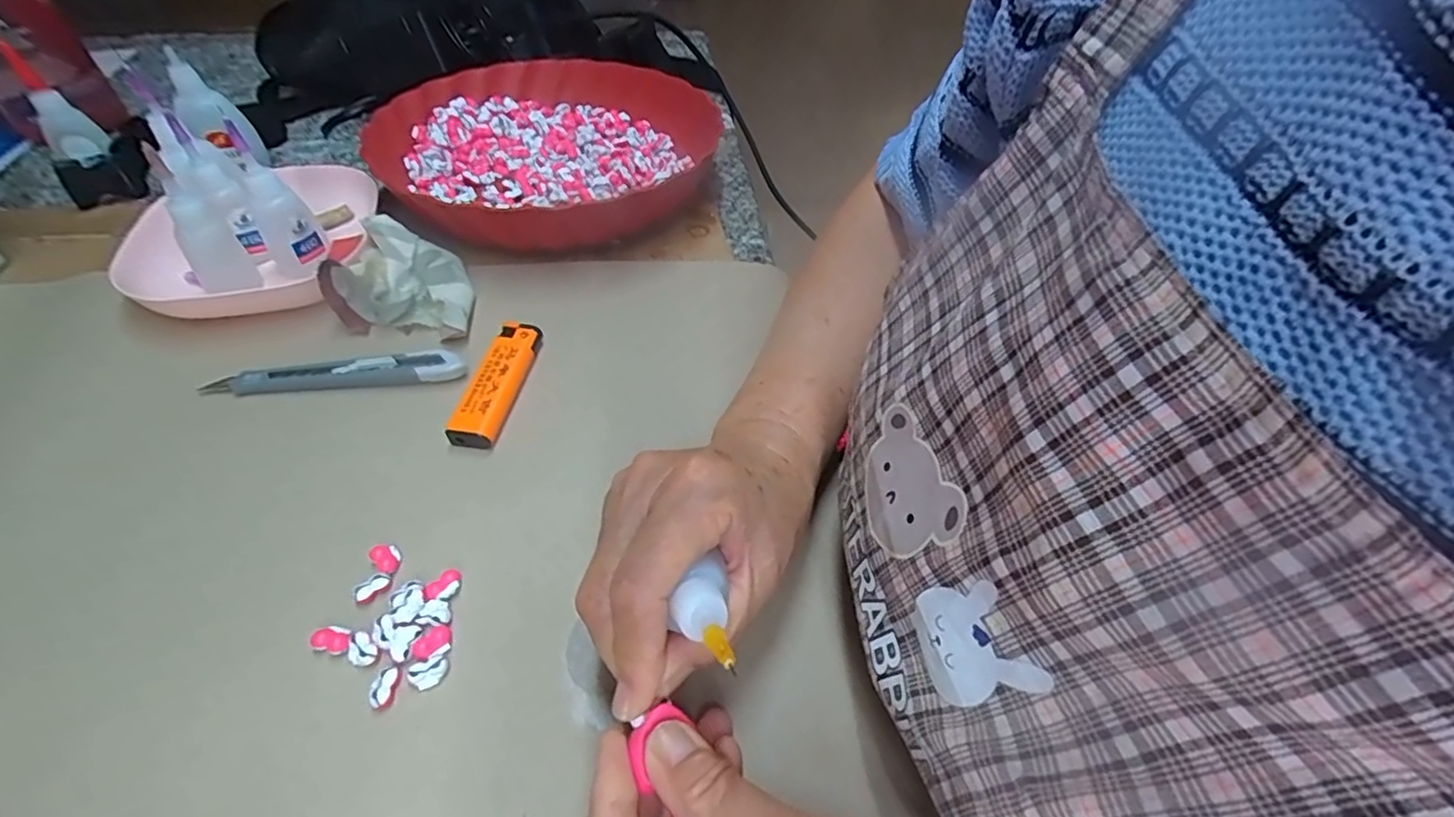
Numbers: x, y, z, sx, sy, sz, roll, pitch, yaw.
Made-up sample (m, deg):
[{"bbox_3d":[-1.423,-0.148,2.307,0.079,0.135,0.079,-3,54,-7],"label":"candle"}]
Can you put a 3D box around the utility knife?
[{"bbox_3d":[-0.212,-0.019,0.336,0.134,0.018,0.017,-2,50,-5],"label":"utility knife"}]

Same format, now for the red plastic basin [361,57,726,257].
[{"bbox_3d":[-0.123,-0.189,0.452,0.221,0.052,0.235,-27,56,-23],"label":"red plastic basin"}]

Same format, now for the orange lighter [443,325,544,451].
[{"bbox_3d":[-0.122,-0.014,0.332,0.025,0.016,0.079,8,50,4],"label":"orange lighter"}]

